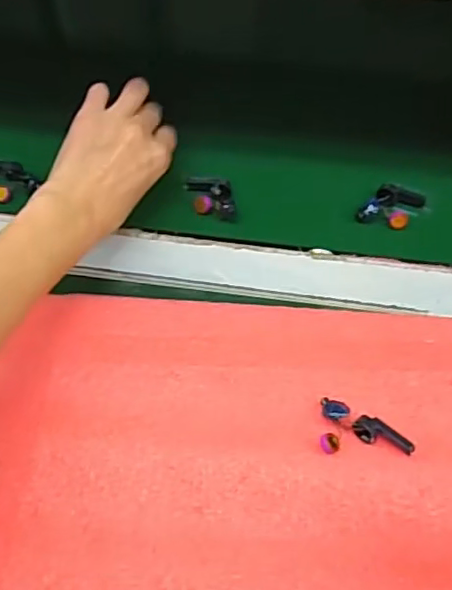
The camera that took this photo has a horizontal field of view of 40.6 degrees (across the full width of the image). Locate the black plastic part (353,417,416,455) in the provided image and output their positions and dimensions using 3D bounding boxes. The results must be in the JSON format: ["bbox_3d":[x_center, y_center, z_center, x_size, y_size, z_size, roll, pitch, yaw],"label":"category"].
[{"bbox_3d":[0.090,0.079,0.348,0.035,0.009,0.013,17,63,10],"label":"black plastic part"}]

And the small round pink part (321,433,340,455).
[{"bbox_3d":[0.059,0.084,0.347,0.011,0.009,0.011,0,61,0],"label":"small round pink part"}]

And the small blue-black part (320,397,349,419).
[{"bbox_3d":[0.063,0.066,0.355,0.016,0.010,0.011,6,61,4],"label":"small blue-black part"}]

